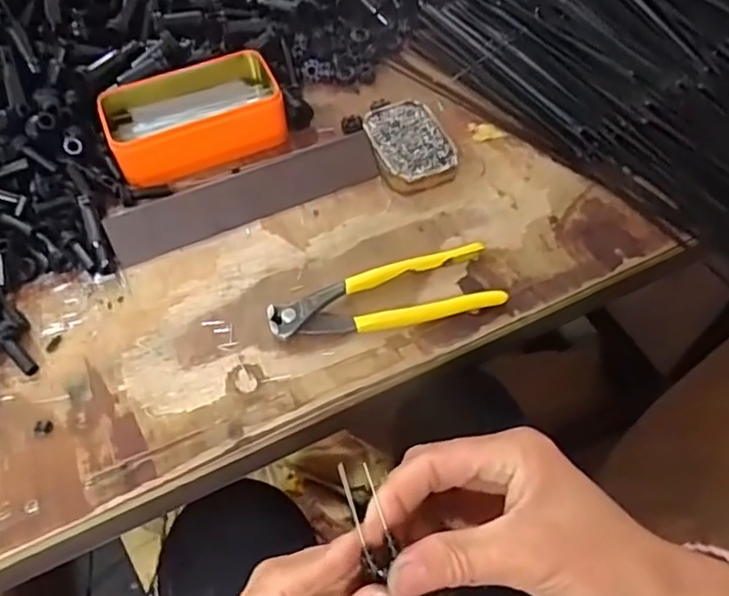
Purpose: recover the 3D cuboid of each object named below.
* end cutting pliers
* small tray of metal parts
[{"bbox_3d":[0.014,0.001,0.444,0.164,0.014,0.049,-13,58,-7],"label":"end cutting pliers"},{"bbox_3d":[0.038,-0.126,0.518,0.063,0.024,0.089,-18,58,-10],"label":"small tray of metal parts"}]

